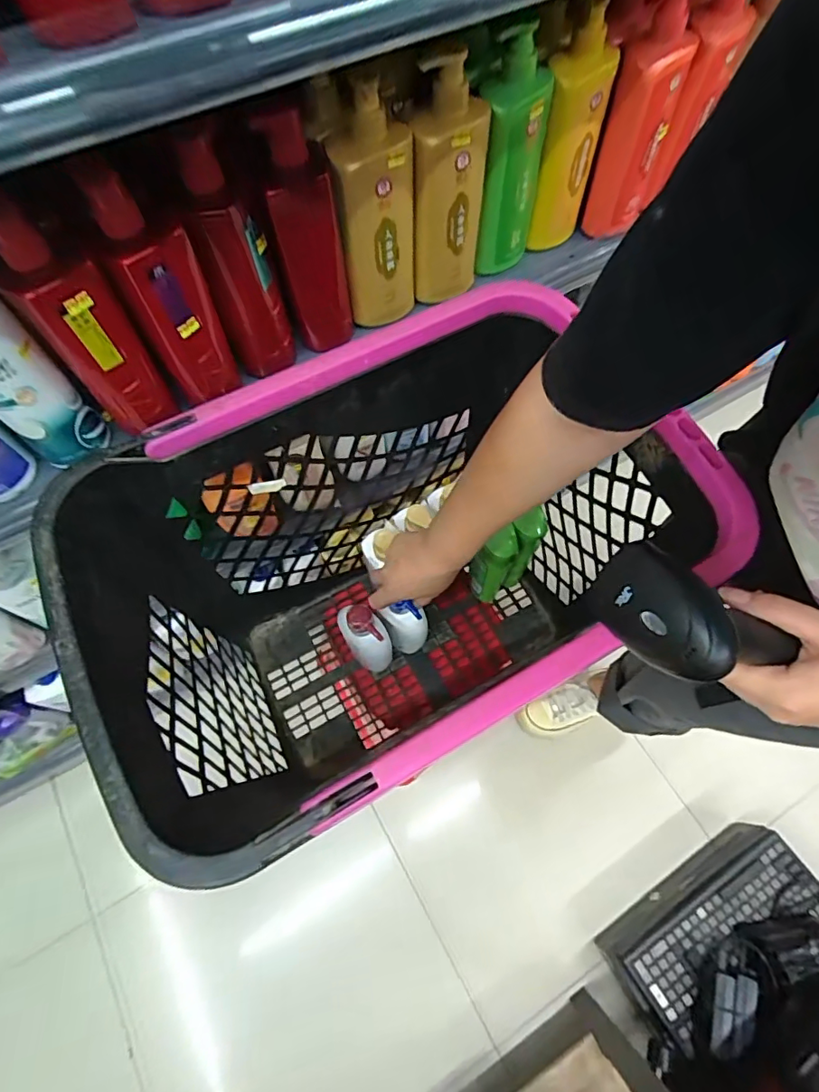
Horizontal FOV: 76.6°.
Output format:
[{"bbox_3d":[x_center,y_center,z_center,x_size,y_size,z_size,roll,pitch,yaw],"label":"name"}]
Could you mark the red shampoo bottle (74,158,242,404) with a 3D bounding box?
[{"bbox_3d":[-0.233,-0.244,0.507,0.078,0.239,0.053,-29,70,-13],"label":"red shampoo bottle"}]

